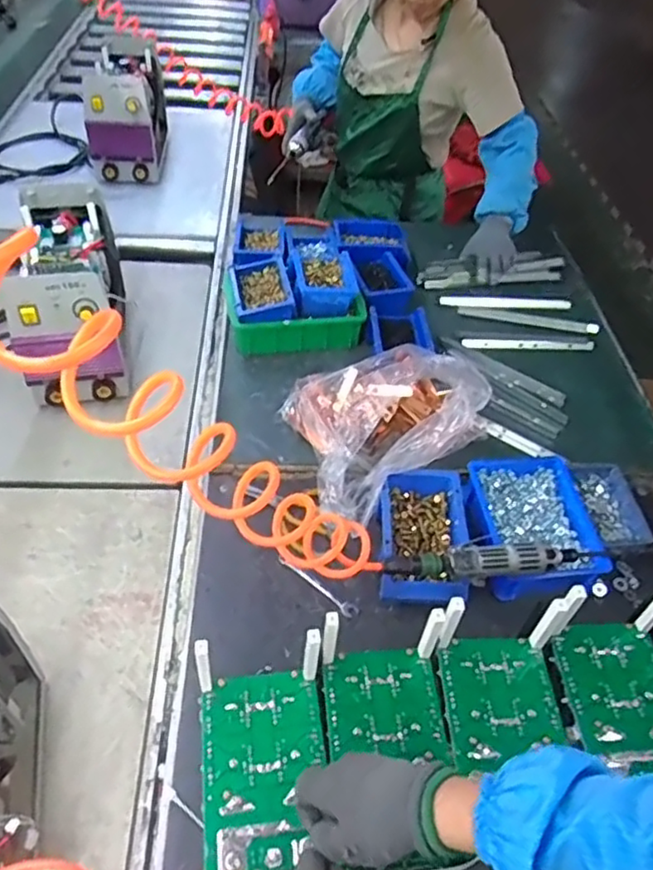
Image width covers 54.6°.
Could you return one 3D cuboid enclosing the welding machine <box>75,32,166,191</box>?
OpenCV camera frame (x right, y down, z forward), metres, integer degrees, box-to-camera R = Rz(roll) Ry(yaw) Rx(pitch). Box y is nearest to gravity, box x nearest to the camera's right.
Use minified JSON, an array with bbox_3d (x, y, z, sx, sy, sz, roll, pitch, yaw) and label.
[{"bbox_3d":[-0.492,-0.804,1.579,0.158,0.229,0.304,-1,48,-4],"label":"welding machine"}]

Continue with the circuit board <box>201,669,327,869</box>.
[{"bbox_3d":[-0.055,0.304,0.569,0.109,0.009,0.181,-5,48,-8],"label":"circuit board"}]

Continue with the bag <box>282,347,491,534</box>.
[{"bbox_3d":[0.078,-0.034,0.968,0.302,0.116,0.235,-30,56,-27],"label":"bag"}]

